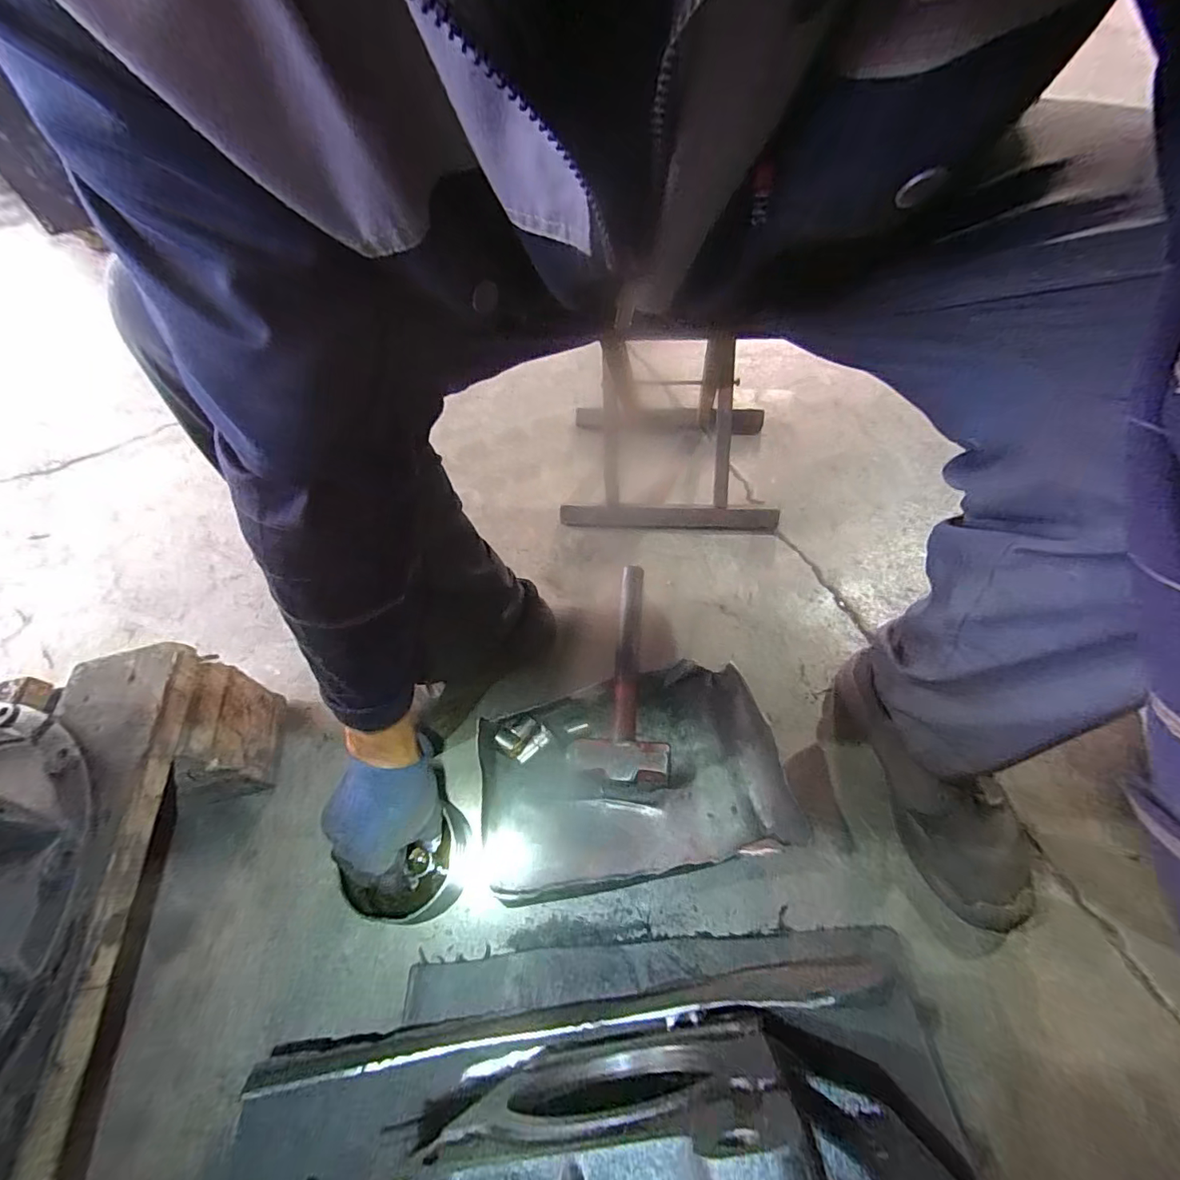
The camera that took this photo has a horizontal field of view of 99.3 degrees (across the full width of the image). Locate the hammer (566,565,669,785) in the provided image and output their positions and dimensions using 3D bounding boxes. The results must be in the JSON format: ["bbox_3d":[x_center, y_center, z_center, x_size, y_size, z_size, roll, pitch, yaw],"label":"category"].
[{"bbox_3d":[0.053,0.100,0.607,0.106,0.064,0.253,8,58,9],"label":"hammer"}]

